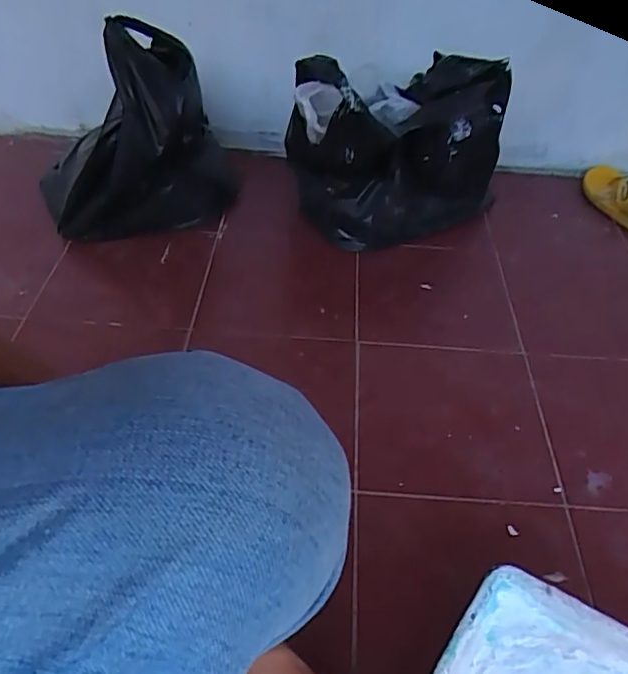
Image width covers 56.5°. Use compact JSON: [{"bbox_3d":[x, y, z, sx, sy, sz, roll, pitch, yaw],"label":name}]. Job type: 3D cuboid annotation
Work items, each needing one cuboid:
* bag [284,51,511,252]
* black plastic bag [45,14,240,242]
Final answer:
[{"bbox_3d":[0.118,-0.243,0.777,0.282,0.230,0.120,-17,50,-20],"label":"bag"},{"bbox_3d":[-0.253,-0.280,0.800,0.281,0.245,0.162,-3,47,-8],"label":"black plastic bag"}]

